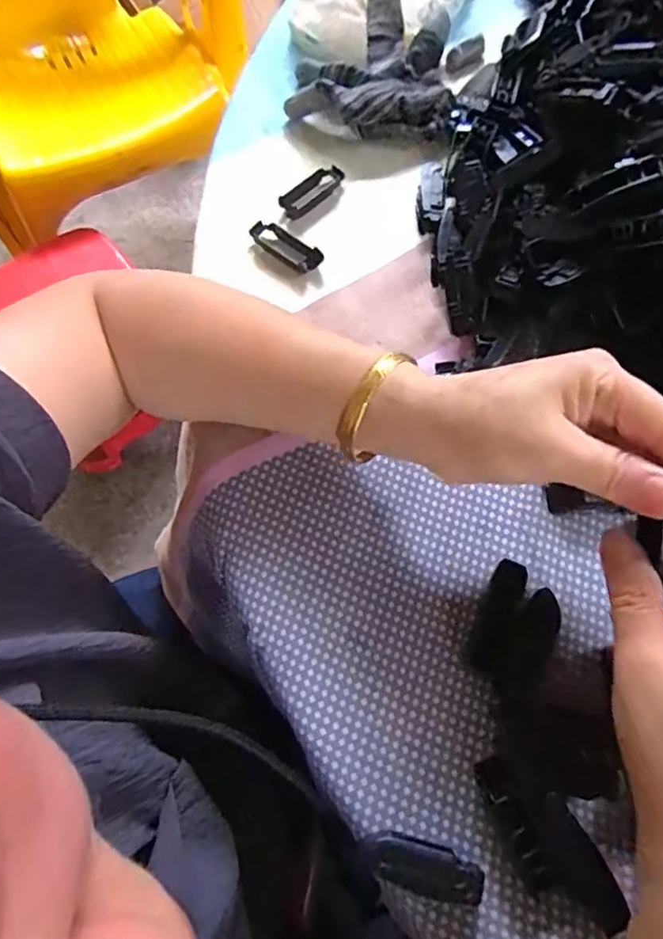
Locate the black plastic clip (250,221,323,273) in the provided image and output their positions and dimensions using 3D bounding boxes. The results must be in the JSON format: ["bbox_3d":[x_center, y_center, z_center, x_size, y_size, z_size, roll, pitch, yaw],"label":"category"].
[{"bbox_3d":[-0.029,-0.146,0.383,0.052,0.009,0.017,38,75,16],"label":"black plastic clip"}]

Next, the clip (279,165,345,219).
[{"bbox_3d":[-0.012,-0.188,0.398,0.048,0.010,0.016,-40,72,-12],"label":"clip"}]

